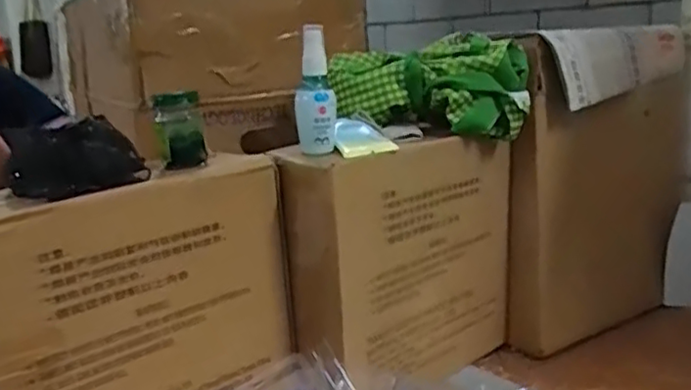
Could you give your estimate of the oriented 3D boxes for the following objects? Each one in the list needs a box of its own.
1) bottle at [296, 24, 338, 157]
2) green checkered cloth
[{"bbox_3d":[-0.027,-0.098,0.625,0.037,0.118,0.030,-3,13,1],"label":"bottle"},{"bbox_3d":[0.087,-0.122,0.731,0.222,0.093,0.091,3,14,24],"label":"green checkered cloth"}]

